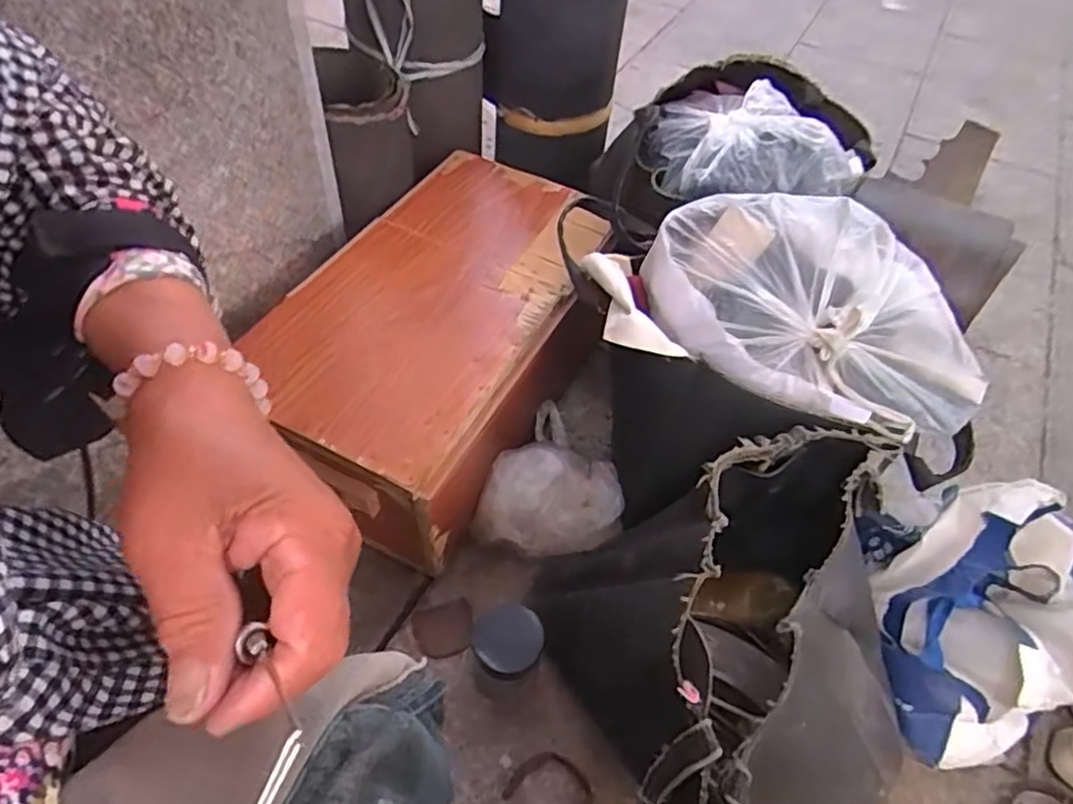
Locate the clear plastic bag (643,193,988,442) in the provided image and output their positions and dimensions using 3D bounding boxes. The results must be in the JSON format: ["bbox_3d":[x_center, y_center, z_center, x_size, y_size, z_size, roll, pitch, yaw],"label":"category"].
[{"bbox_3d":[0.252,-0.086,0.615,0.309,0.098,0.178,13,51,7],"label":"clear plastic bag"}]

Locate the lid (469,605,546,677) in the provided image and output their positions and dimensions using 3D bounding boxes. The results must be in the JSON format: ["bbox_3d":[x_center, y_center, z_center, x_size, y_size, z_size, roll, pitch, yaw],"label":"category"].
[{"bbox_3d":[-0.025,0.206,0.600,0.061,0.012,0.057,2,51,-2],"label":"lid"}]

